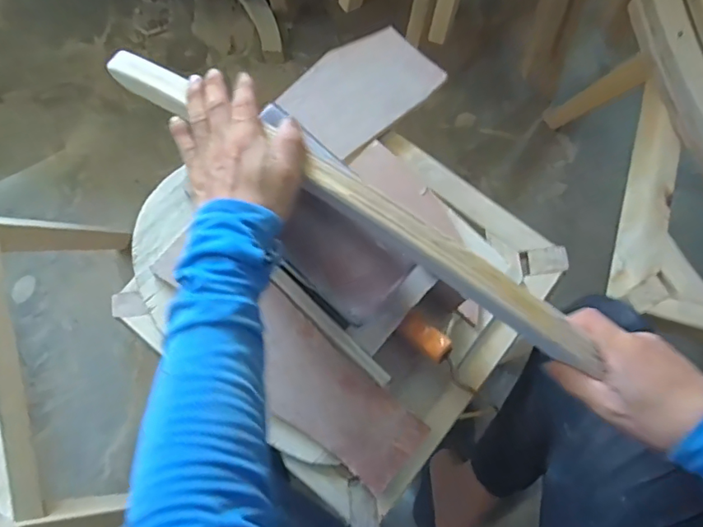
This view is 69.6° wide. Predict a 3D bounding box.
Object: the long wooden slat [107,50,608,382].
[{"bbox_3d":[-0.025,-0.071,0.456,0.534,0.048,0.031,33,80,13],"label":"long wooden slat"}]

